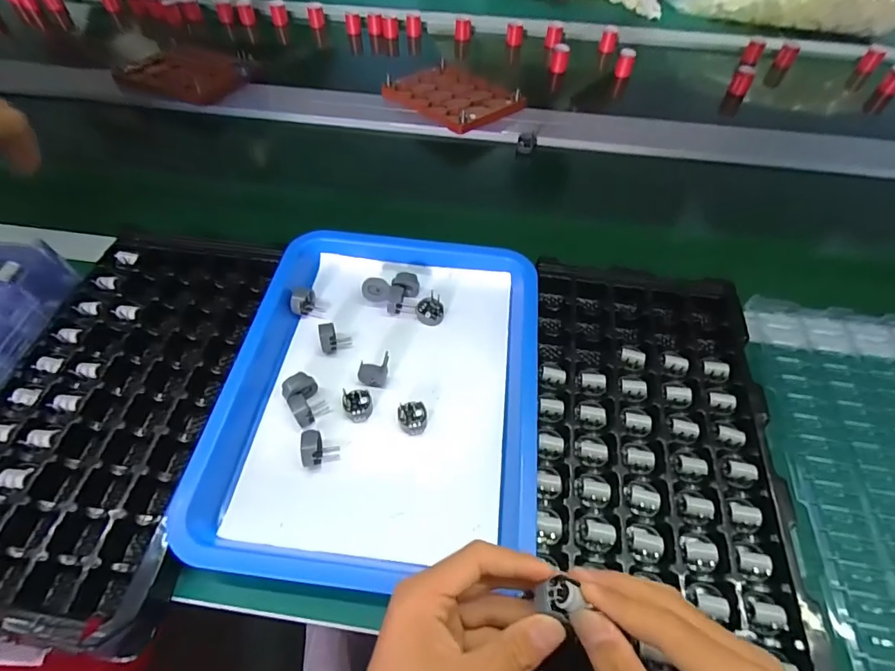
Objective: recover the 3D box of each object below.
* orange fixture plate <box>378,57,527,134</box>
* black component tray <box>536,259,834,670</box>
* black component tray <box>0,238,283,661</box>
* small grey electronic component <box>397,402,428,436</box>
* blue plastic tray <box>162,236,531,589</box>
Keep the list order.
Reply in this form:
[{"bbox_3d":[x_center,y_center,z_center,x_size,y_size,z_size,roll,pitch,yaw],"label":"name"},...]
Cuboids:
[{"bbox_3d":[0.006,-0.387,0.732,0.191,0.025,0.150,36,61,23],"label":"orange fixture plate"},{"bbox_3d":[0.171,0.084,0.381,0.188,0.025,0.357,6,54,4],"label":"black component tray"},{"bbox_3d":[-0.280,0.048,0.396,0.193,0.029,0.351,6,54,3],"label":"black component tray"},{"bbox_3d":[-0.030,0.072,0.398,0.026,0.015,0.026,1,53,-1],"label":"small grey electronic component"},{"bbox_3d":[-0.053,0.032,0.417,0.260,0.032,0.339,6,53,3],"label":"blue plastic tray"}]

